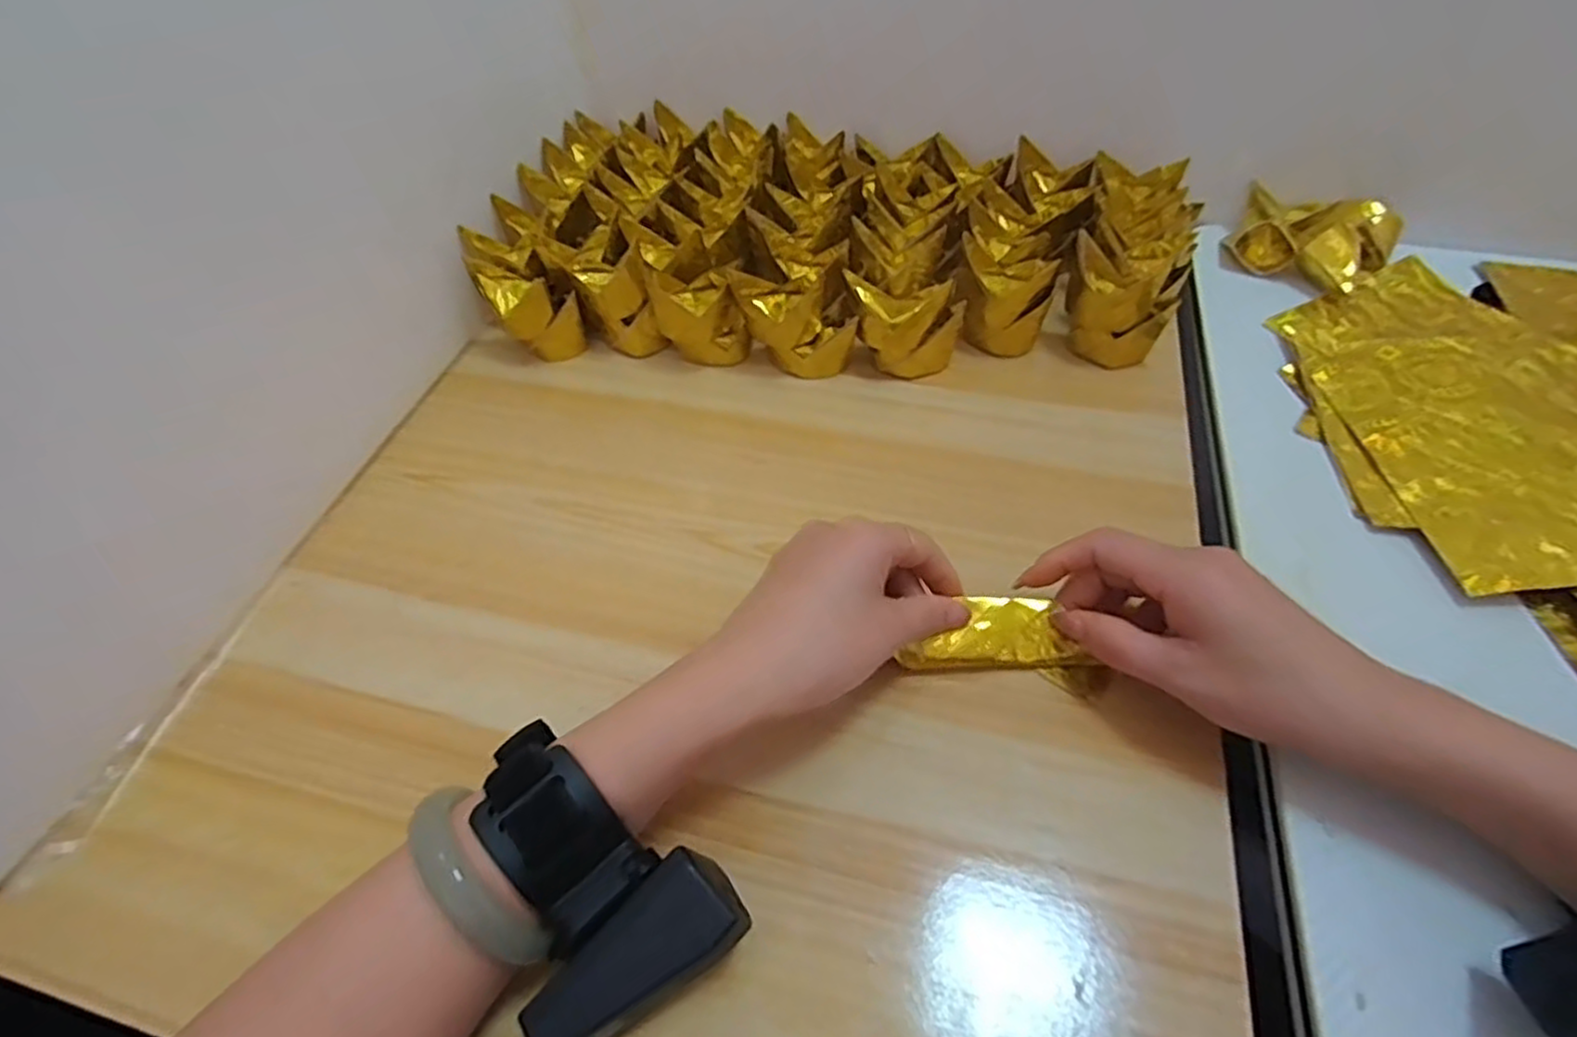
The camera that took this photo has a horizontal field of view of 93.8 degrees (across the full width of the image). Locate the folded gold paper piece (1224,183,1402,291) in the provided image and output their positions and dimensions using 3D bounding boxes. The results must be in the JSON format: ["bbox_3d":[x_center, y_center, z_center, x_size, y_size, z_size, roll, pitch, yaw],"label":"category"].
[{"bbox_3d":[0.361,-0.196,0.507,0.079,0.031,0.090,-30,55,-20],"label":"folded gold paper piece"}]

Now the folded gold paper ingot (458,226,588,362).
[{"bbox_3d":[-0.170,-0.142,0.477,0.049,0.064,0.073,-34,56,-22],"label":"folded gold paper ingot"}]

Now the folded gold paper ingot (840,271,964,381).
[{"bbox_3d":[0.073,-0.117,0.450,0.069,0.057,0.037,-2,50,2],"label":"folded gold paper ingot"}]

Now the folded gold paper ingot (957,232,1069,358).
[{"bbox_3d":[0.137,-0.137,0.461,0.059,0.058,0.033,12,52,13],"label":"folded gold paper ingot"}]

